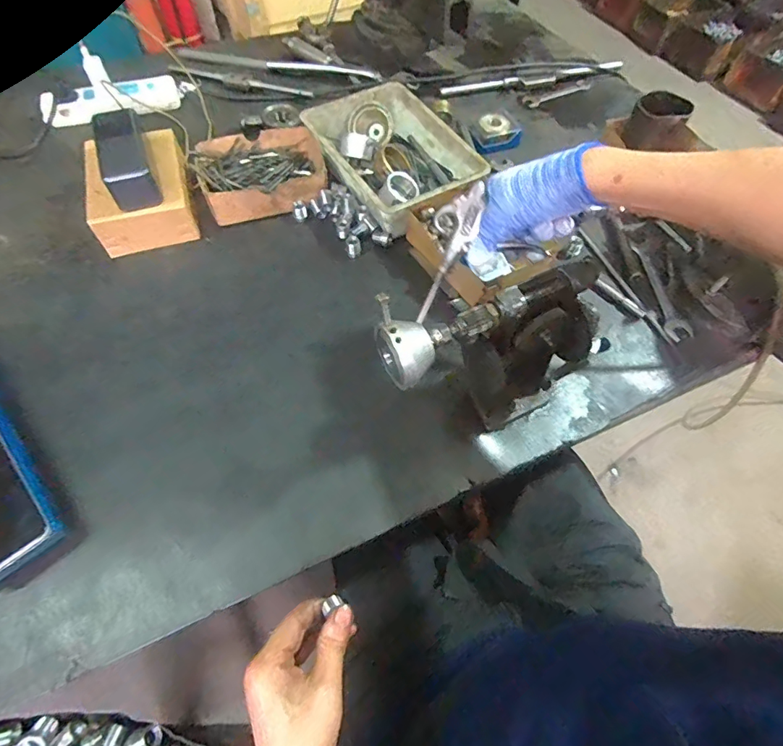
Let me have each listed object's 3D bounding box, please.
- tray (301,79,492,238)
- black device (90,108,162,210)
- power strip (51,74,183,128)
[{"bbox_3d":[0.000,-0.309,0.656,0.171,0.071,0.241,-28,66,-18],"label":"tray"},{"bbox_3d":[-0.333,-0.267,0.565,0.054,0.046,0.135,-20,62,-14],"label":"black device"},{"bbox_3d":[-0.446,-0.445,0.728,0.191,0.034,0.057,-18,63,-13],"label":"power strip"}]

